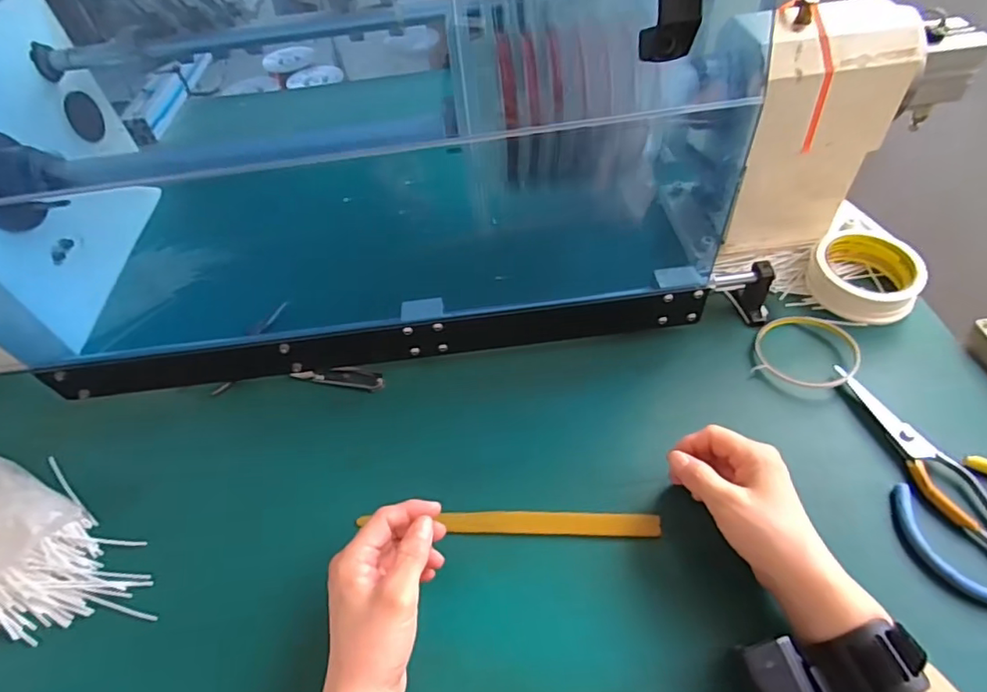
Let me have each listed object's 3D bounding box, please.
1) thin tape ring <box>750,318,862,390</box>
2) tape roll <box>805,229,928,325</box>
[{"bbox_3d":[0.282,0.004,0.500,0.084,0.012,0.078,-3,50,4],"label":"thin tape ring"},{"bbox_3d":[0.358,-0.068,0.539,0.098,0.046,0.099,-35,55,-20],"label":"tape roll"}]

